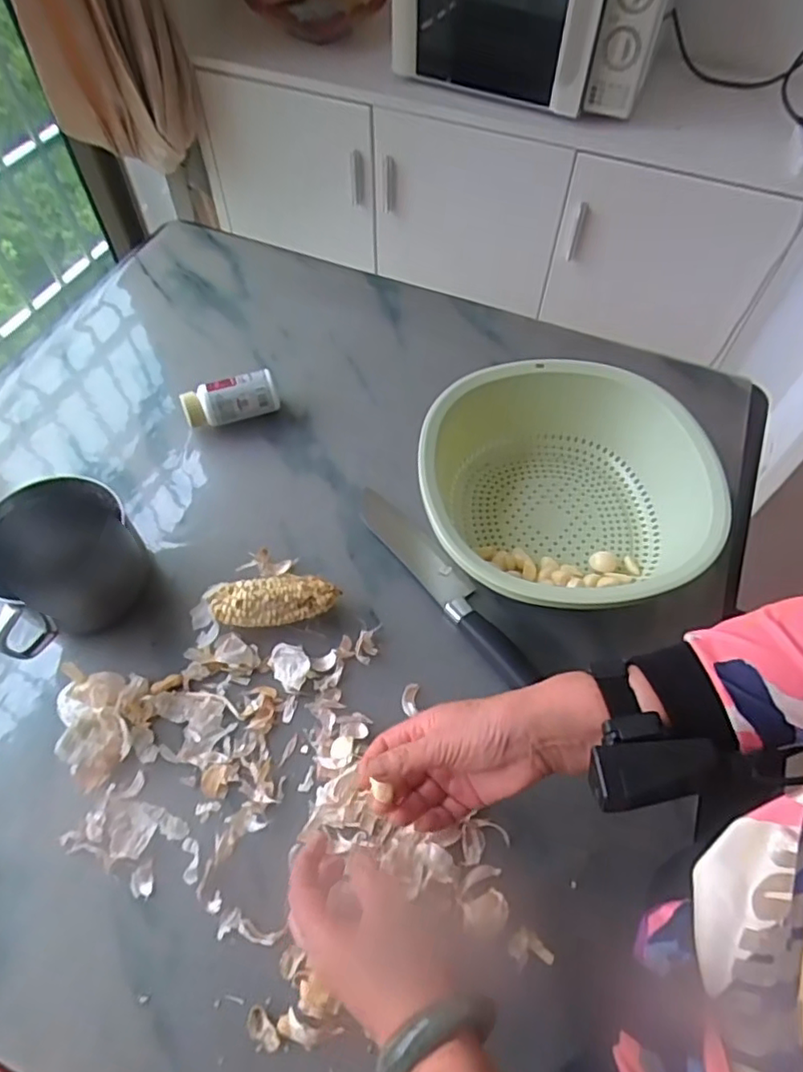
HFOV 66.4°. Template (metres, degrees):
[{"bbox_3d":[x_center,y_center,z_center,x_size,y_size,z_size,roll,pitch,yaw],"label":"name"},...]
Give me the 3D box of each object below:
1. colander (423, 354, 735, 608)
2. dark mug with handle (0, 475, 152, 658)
[{"bbox_3d":[0.164,-0.039,0.626,0.283,0.107,0.277,1,58,-1],"label":"colander"},{"bbox_3d":[-0.328,0.029,0.596,0.145,0.113,0.107,-38,66,-22],"label":"dark mug with handle"}]

